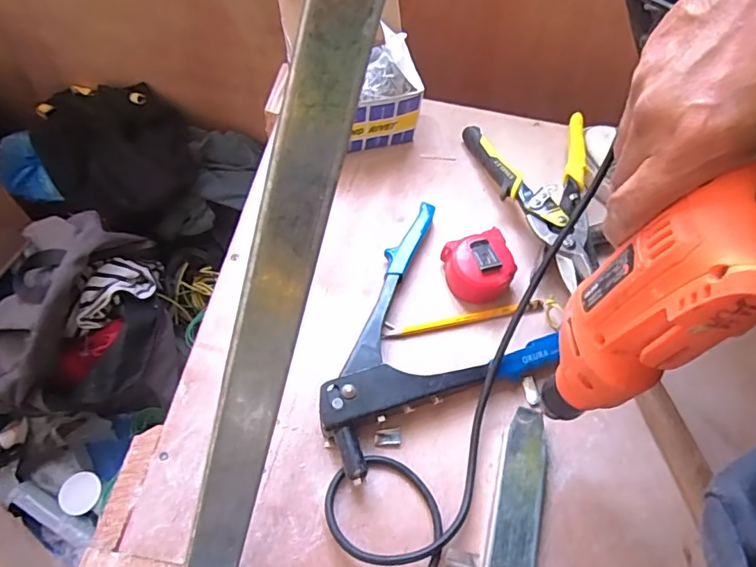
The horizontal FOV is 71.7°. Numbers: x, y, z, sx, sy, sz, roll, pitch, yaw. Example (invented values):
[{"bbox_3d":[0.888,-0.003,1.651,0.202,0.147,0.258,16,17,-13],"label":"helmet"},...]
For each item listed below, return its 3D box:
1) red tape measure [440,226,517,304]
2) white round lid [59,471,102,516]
[{"bbox_3d":[0.099,-0.015,0.514,0.058,0.039,0.059,-11,54,-9],"label":"red tape measure"},{"bbox_3d":[-0.515,0.362,0.906,0.062,0.007,0.068,12,55,-17],"label":"white round lid"}]

